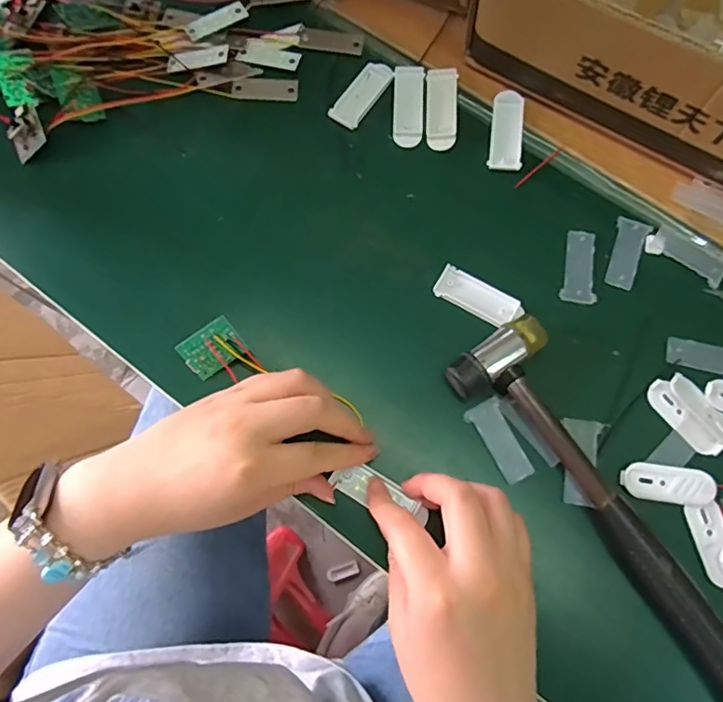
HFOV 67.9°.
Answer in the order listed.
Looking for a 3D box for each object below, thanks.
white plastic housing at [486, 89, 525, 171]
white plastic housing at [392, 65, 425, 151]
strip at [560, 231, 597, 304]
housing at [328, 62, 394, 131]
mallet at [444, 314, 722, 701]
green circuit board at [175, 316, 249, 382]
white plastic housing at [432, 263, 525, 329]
[{"bbox_3d":[0.097,-0.147,0.355,0.020,0.004,0.056,8,77,3],"label":"white plastic housing"},{"bbox_3d":[0.031,-0.166,0.363,0.020,0.005,0.057,3,77,2],"label":"white plastic housing"},{"bbox_3d":[0.138,-0.053,0.338,0.020,0.004,0.048,8,77,3],"label":"strip"},{"bbox_3d":[0.001,-0.176,0.367,0.021,0.004,0.055,34,80,8],"label":"housing"},{"bbox_3d":[0.143,0.082,0.291,0.060,0.023,0.231,-38,79,-8],"label":"mallet"},{"bbox_3d":[-0.088,-0.001,0.318,0.035,0.004,0.026,-33,113,6],"label":"green circuit board"},{"bbox_3d":[0.072,-0.033,0.332,0.053,0.005,0.021,28,79,7],"label":"white plastic housing"}]

